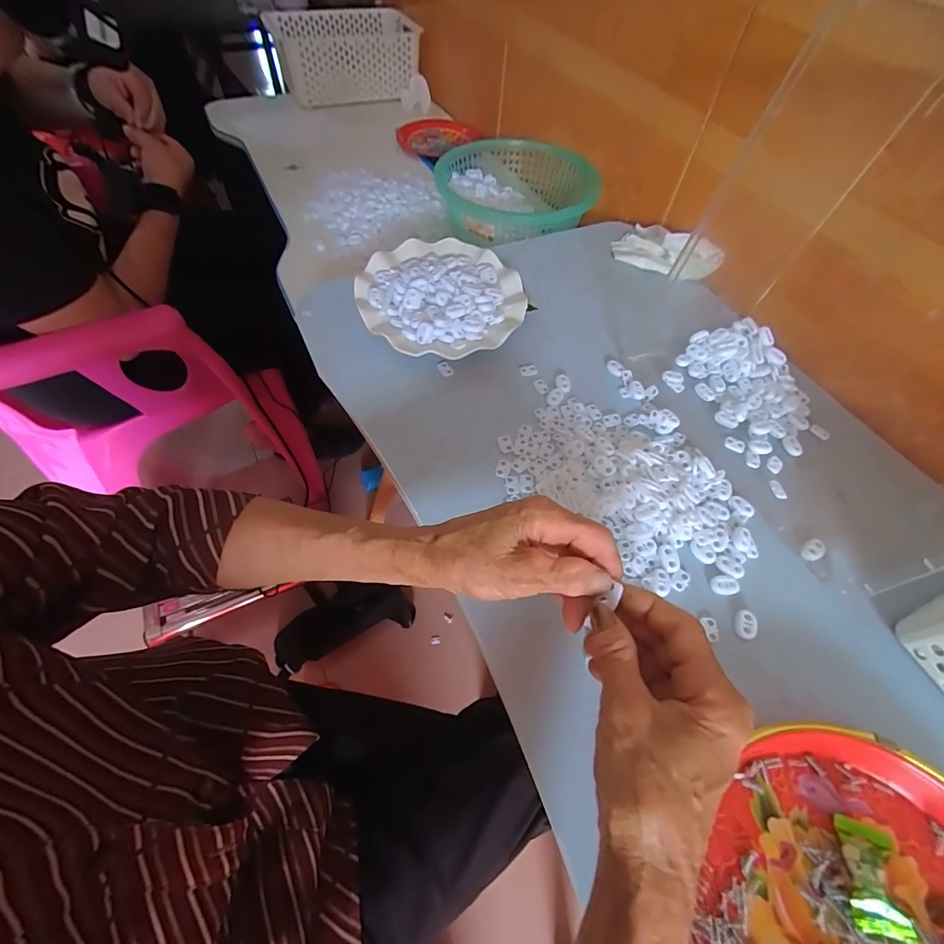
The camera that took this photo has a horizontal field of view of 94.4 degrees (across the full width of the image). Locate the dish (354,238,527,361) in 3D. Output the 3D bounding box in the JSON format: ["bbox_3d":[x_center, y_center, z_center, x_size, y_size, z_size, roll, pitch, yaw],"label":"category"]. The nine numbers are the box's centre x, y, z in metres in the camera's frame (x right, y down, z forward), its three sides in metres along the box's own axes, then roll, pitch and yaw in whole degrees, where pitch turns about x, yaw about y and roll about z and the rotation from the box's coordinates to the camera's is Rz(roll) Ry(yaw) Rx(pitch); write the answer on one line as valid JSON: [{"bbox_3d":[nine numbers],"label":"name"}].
[{"bbox_3d":[-0.032,-0.195,0.483,0.176,0.027,0.179,1,57,-2],"label":"dish"}]

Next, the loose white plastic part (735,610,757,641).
[{"bbox_3d":[0.207,0.115,0.330,0.015,0.005,0.023,18,58,9],"label":"loose white plastic part"}]

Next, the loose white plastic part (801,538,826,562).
[{"bbox_3d":[0.287,0.065,0.366,0.024,0.004,0.015,-30,63,-20],"label":"loose white plastic part"}]

